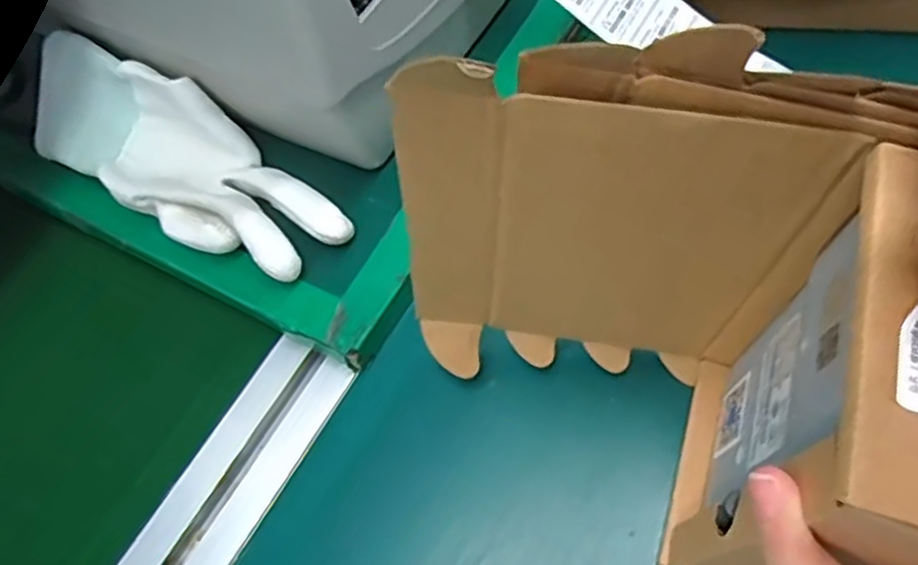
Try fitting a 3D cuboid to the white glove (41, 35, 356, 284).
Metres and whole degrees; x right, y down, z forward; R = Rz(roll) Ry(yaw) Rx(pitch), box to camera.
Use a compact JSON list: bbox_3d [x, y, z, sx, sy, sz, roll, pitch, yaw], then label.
[{"bbox_3d":[-0.124,-0.056,0.323,0.167,0.048,0.054,28,63,20],"label":"white glove"}]

